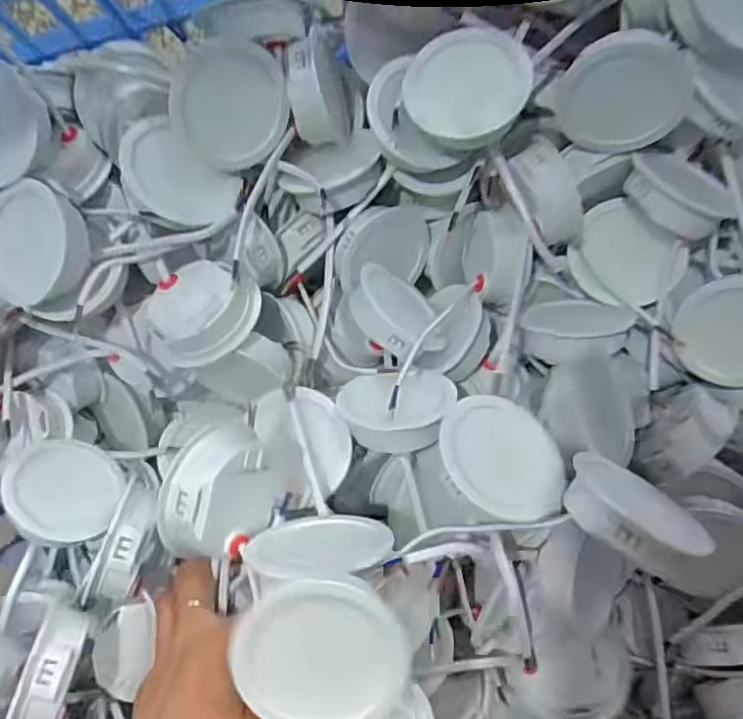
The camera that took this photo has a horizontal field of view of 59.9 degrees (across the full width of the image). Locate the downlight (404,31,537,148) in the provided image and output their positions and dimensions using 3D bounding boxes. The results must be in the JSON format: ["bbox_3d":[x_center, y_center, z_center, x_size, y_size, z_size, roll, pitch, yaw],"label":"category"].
[{"bbox_3d":[0.052,-0.158,0.372,0.071,0.016,0.071,-2,80,10],"label":"downlight"}]

